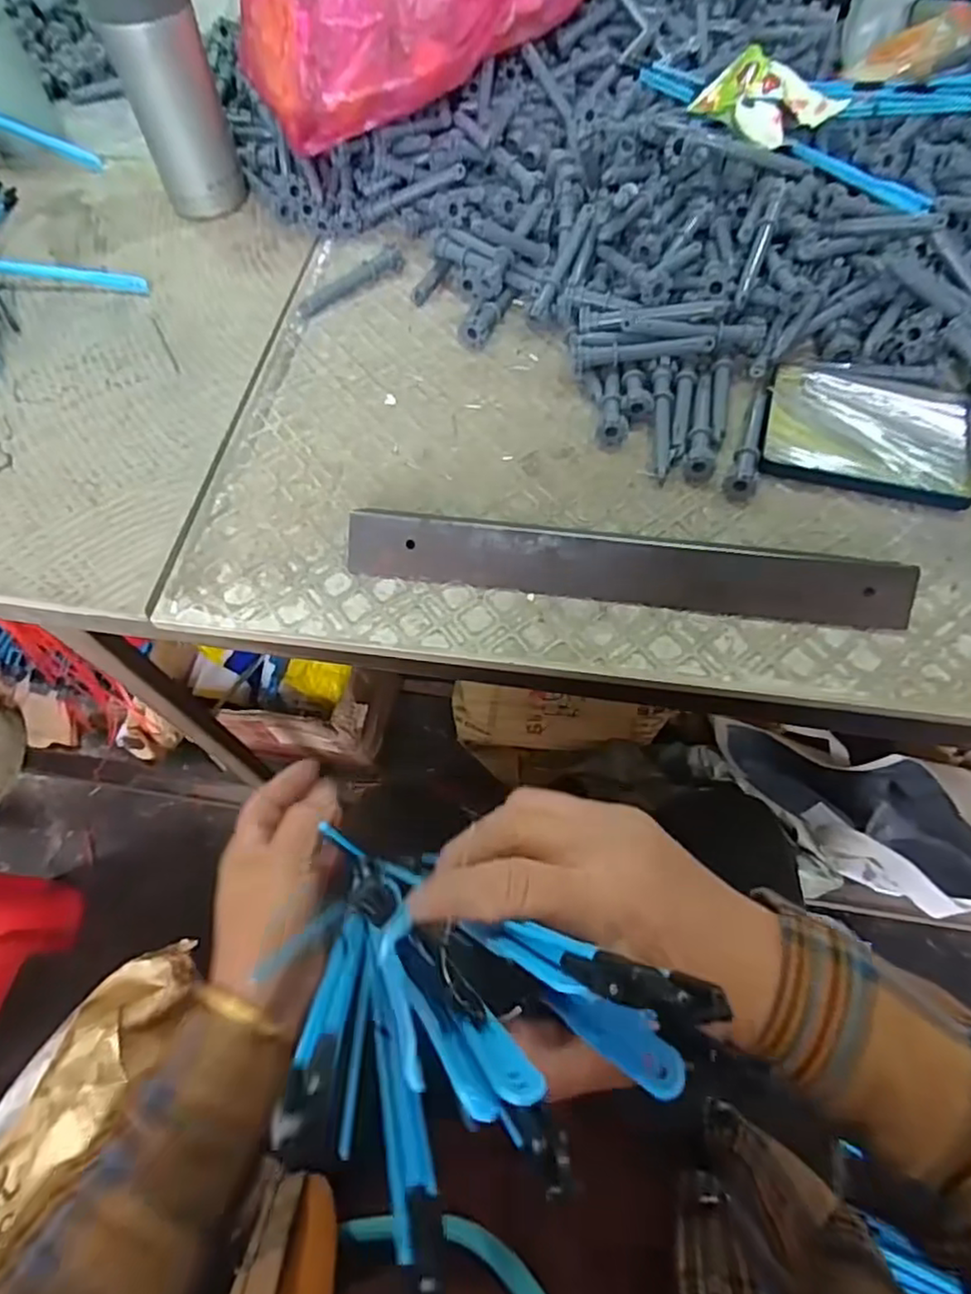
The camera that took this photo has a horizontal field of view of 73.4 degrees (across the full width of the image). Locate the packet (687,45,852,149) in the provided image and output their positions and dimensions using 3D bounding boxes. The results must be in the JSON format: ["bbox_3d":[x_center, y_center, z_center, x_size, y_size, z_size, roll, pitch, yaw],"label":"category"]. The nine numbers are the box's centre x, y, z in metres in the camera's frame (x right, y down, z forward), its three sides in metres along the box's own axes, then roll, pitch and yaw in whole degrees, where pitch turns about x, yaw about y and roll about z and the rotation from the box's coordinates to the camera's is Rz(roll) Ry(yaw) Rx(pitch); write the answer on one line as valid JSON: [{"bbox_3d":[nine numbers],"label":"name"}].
[{"bbox_3d":[0.207,-0.405,0.482,0.060,0.027,0.093,-40,69,-17],"label":"packet"}]

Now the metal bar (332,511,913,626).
[{"bbox_3d":[0.076,-0.046,0.374,0.310,0.026,0.034,6,64,4],"label":"metal bar"}]

